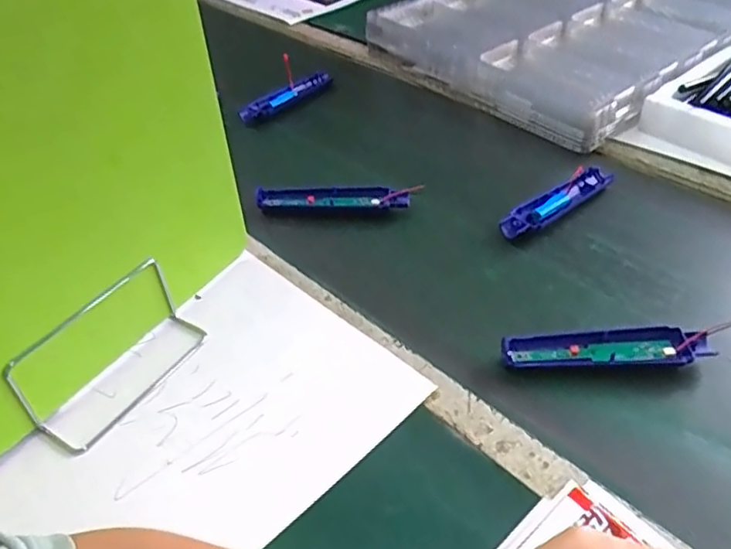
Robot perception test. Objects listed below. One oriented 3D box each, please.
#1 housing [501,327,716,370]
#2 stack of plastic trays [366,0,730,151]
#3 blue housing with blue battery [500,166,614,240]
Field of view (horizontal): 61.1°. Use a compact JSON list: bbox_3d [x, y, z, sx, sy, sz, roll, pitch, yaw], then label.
[{"bbox_3d":[0.201,0.063,0.526,0.167,0.020,0.034,-1,42,3],"label":"housing"},{"bbox_3d":[0.365,-0.415,1.001,0.643,0.058,0.441,-29,48,-25],"label":"stack of plastic trays"},{"bbox_3d":[0.211,-0.080,0.684,0.170,0.016,0.031,-30,49,-26],"label":"blue housing with blue battery"}]

